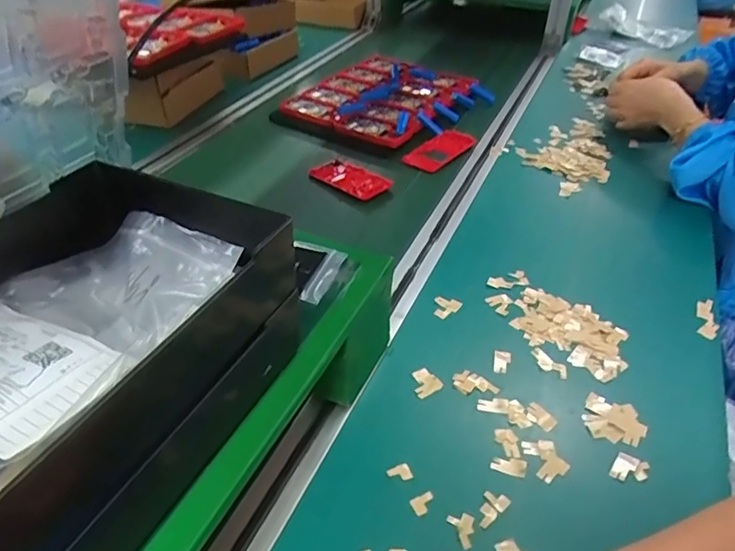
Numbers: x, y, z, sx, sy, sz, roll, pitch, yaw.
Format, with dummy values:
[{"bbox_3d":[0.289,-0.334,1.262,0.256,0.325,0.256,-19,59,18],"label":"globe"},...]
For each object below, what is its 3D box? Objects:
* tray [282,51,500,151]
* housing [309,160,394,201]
[{"bbox_3d":[0.039,-0.341,1.048,0.302,0.032,0.343,25,44,26],"label":"tray"},{"bbox_3d":[-0.026,-0.144,0.817,0.122,0.015,0.068,31,47,31],"label":"housing"}]

